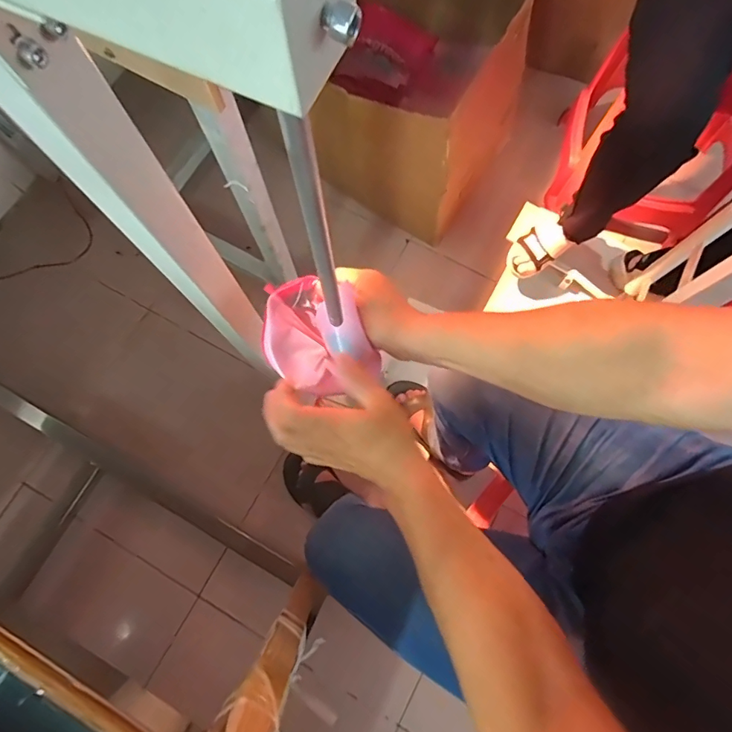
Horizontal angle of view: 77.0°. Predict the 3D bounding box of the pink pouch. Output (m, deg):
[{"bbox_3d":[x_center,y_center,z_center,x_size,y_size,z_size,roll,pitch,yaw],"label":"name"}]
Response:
[{"bbox_3d":[-0.053,-0.026,0.480,0.099,0.069,0.131,-25,76,-6],"label":"pink pouch"}]

